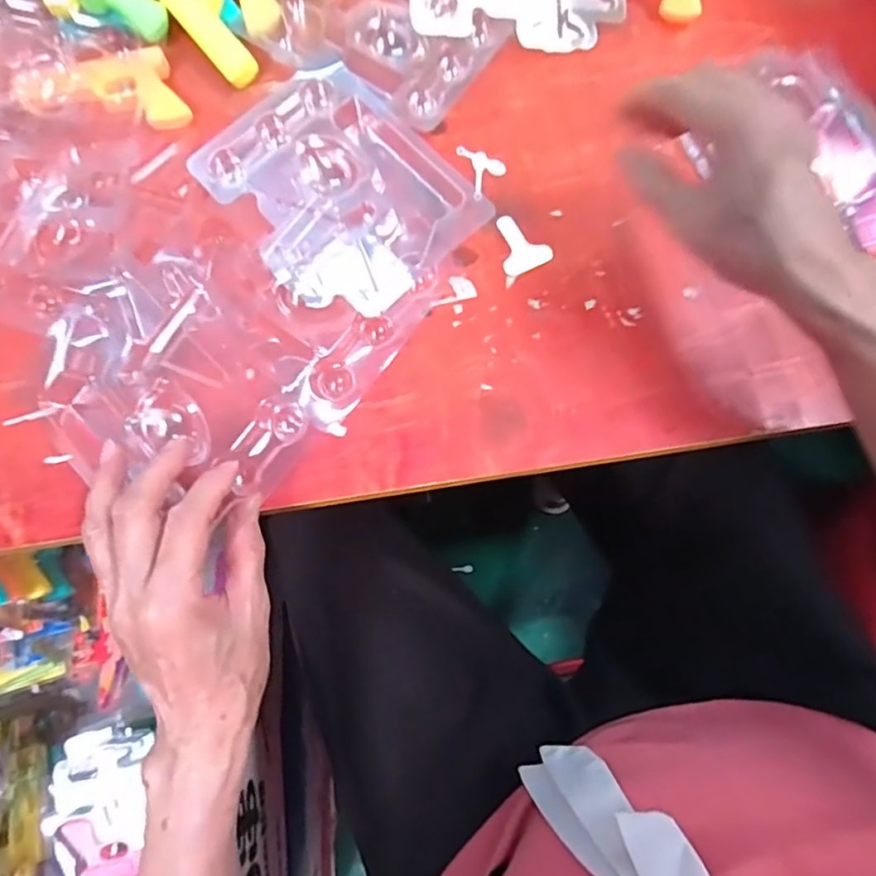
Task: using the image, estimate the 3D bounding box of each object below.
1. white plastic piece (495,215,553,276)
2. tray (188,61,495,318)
[{"bbox_3d":[0.055,-0.135,0.418,0.035,0.004,0.045,-26,76,-7],"label":"white plastic piece"},{"bbox_3d":[-0.069,-0.169,0.408,0.135,0.020,0.172,-40,78,-11],"label":"tray"}]

